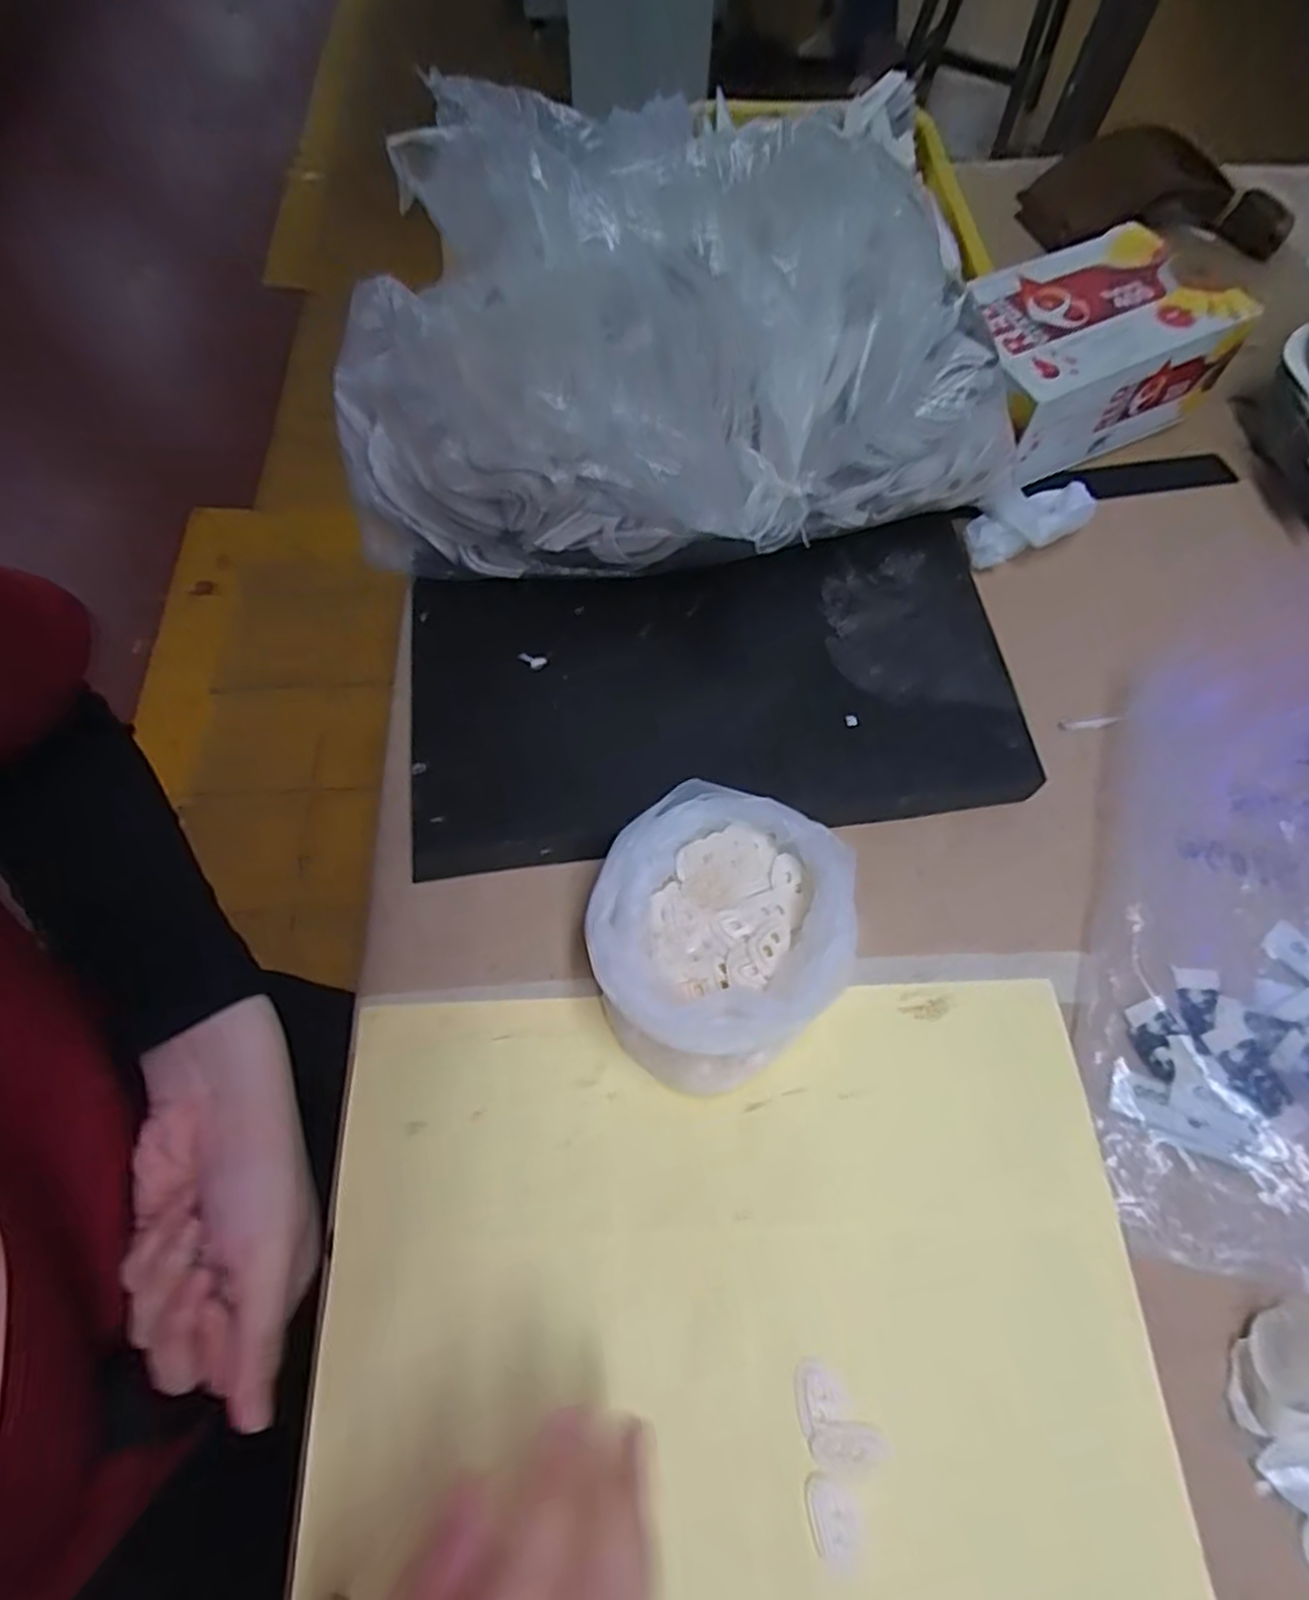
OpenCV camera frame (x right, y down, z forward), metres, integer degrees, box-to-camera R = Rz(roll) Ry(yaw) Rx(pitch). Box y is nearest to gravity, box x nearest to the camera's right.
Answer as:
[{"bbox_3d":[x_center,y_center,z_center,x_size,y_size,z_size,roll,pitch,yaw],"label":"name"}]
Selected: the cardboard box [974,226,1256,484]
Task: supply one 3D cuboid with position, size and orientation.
[{"bbox_3d":[0.253,-0.272,0.456,0.154,0.072,0.112,-22,68,-10],"label":"cardboard box"}]

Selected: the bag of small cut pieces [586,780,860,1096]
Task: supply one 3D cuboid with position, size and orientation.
[{"bbox_3d":[0.027,0.059,0.322,0.103,0.045,0.120,17,67,7],"label":"bag of small cut pieces"}]

